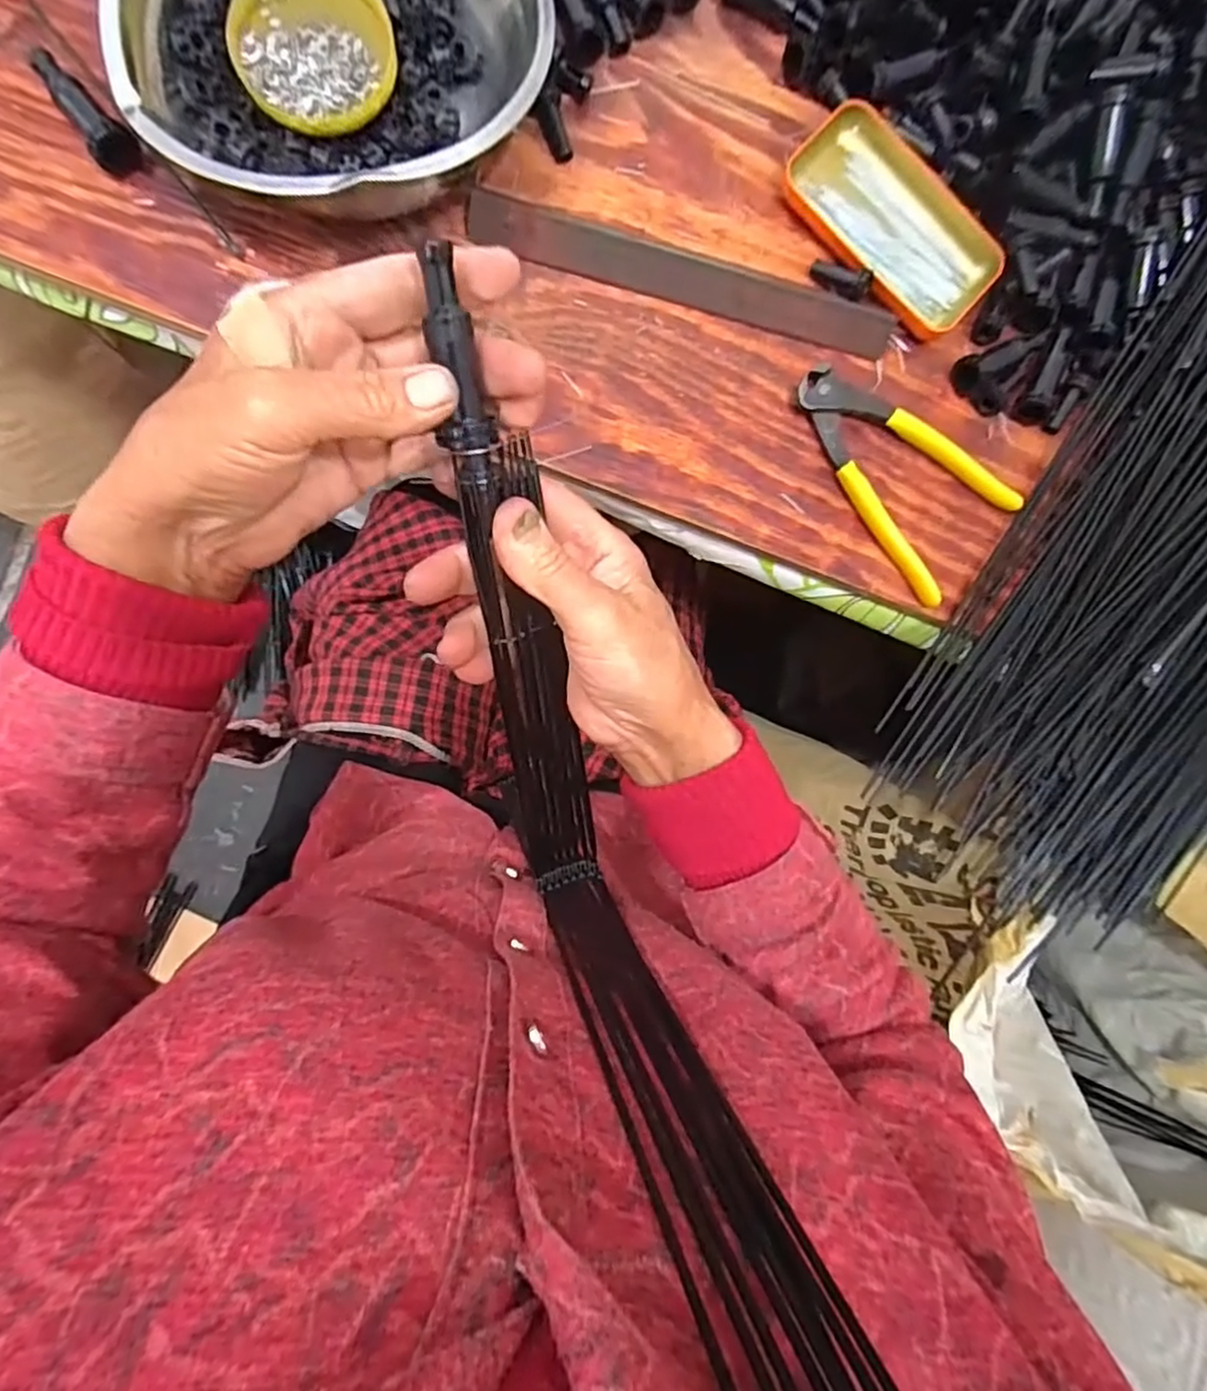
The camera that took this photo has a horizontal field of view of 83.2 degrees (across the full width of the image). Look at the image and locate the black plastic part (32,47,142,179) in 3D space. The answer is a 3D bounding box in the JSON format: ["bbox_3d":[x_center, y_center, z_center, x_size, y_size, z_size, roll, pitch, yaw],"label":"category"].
[{"bbox_3d":[-0.281,-0.314,0.363,0.023,0.023,0.072,-43,95,-6],"label":"black plastic part"}]

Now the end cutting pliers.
[{"bbox_3d":[0.186,-0.147,0.430,0.155,0.017,0.092,45,84,-6],"label":"end cutting pliers"}]

